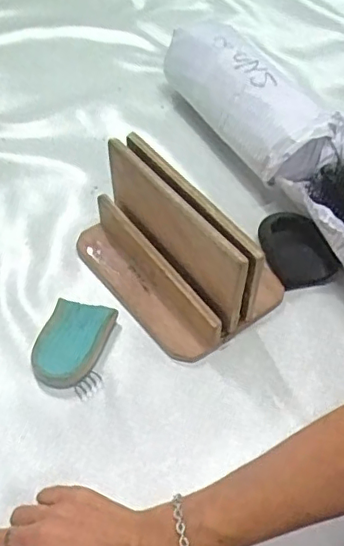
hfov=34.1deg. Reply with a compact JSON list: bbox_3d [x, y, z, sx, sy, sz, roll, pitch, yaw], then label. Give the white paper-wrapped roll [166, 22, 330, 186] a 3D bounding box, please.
[{"bbox_3d":[0.092,-0.218,0.685,0.102,0.071,0.240,-26,57,-17],"label":"white paper-wrapped roll"}]

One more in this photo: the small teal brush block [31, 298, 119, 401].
[{"bbox_3d":[-0.095,0.067,0.544,0.067,0.018,0.093,10,54,5],"label":"small teal brush block"}]

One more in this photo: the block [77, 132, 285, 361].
[{"bbox_3d":[0.005,-0.036,0.559,0.138,0.118,0.203,-34,61,-23],"label":"block"}]

